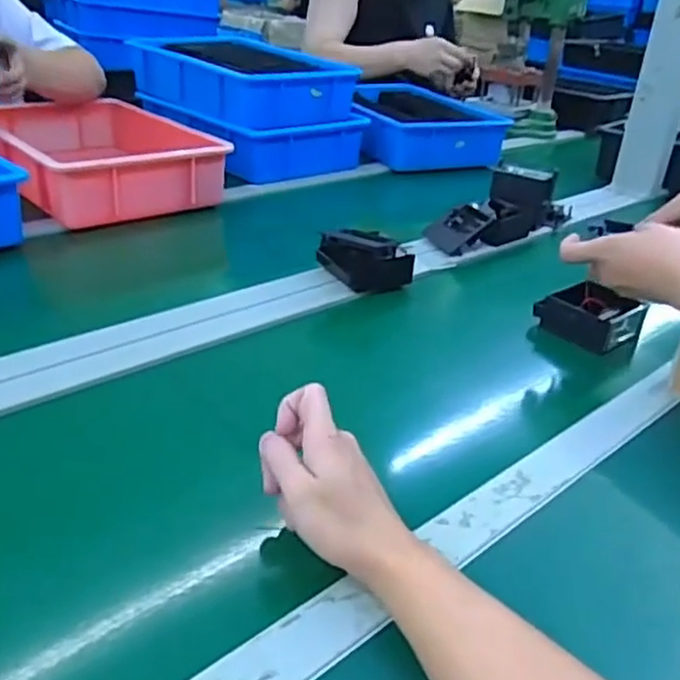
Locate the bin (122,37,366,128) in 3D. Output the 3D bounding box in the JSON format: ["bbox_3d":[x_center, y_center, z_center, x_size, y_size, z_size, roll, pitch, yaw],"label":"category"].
[{"bbox_3d":[-0.192,-0.492,1.311,0.399,0.115,0.239,28,36,36],"label":"bin"}]

